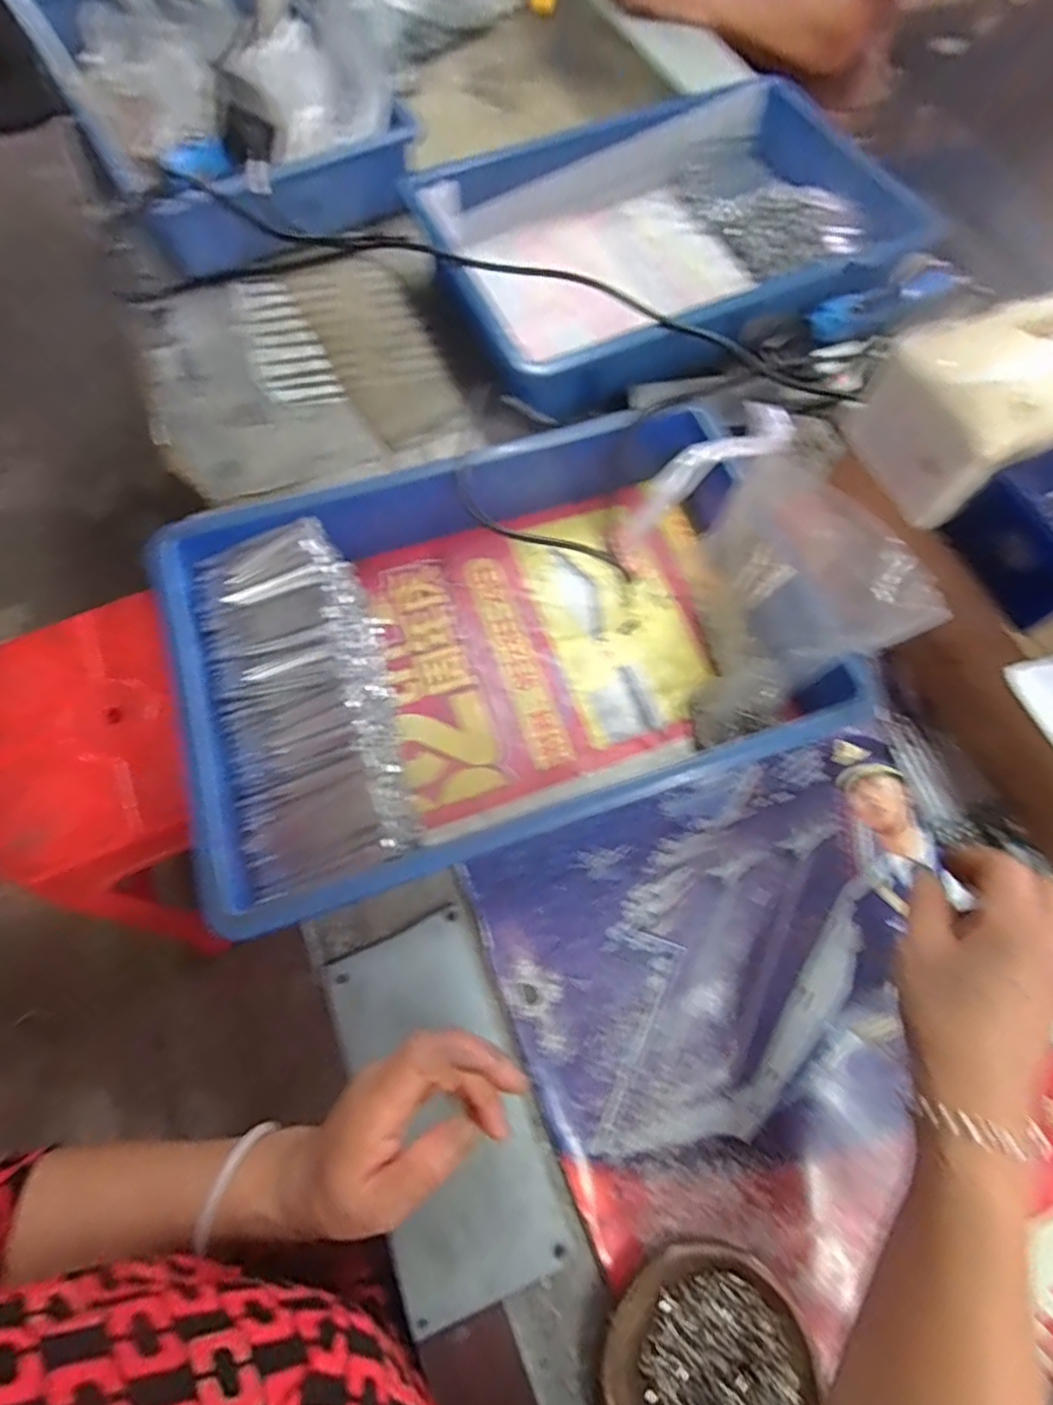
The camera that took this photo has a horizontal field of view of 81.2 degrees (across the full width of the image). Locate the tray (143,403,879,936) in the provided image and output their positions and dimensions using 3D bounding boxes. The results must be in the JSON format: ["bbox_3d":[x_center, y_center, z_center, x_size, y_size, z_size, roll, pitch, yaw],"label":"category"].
[{"bbox_3d":[-0.024,-0.042,0.451,0.416,0.077,0.284,-18,70,-8],"label":"tray"}]

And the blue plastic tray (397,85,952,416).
[{"bbox_3d":[0.157,-0.444,0.611,0.475,0.082,0.322,-22,71,-10],"label":"blue plastic tray"}]

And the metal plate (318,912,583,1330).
[{"bbox_3d":[-0.050,0.242,0.375,0.097,0.009,0.201,-18,69,-12],"label":"metal plate"}]

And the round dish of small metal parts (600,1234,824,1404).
[{"bbox_3d":[0.098,0.361,0.329,0.108,0.021,0.110,0,69,-1],"label":"round dish of small metal parts"}]

